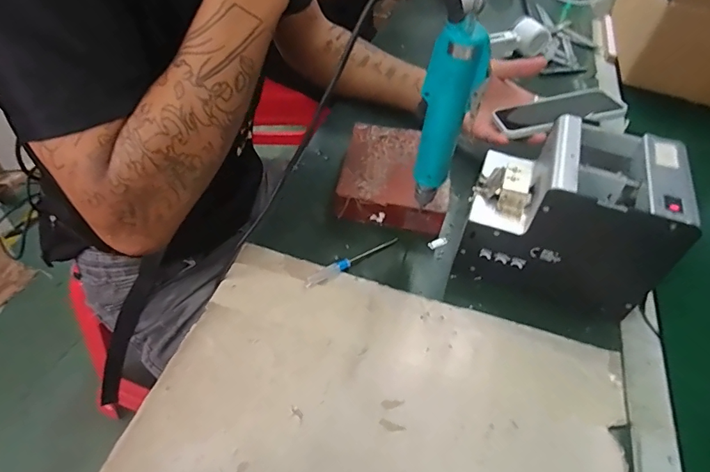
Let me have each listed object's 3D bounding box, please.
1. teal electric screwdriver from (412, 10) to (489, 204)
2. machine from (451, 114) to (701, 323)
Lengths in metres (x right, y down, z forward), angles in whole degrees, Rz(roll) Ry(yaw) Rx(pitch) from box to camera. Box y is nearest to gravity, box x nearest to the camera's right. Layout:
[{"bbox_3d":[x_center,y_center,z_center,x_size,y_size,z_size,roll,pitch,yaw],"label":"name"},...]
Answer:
[{"bbox_3d":[0.079,-0.096,0.415,0.035,0.191,0.028,-12,52,-18],"label":"teal electric screwdriver"},{"bbox_3d":[0.215,-0.023,0.481,0.175,0.146,0.131,17,50,12],"label":"machine"}]

